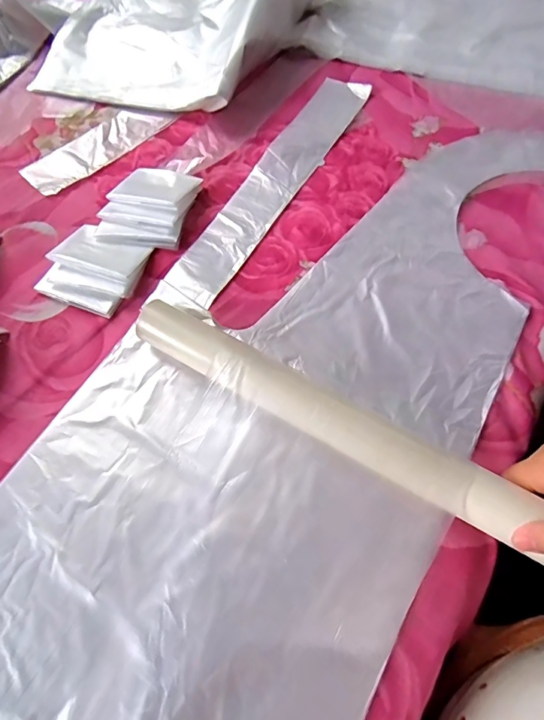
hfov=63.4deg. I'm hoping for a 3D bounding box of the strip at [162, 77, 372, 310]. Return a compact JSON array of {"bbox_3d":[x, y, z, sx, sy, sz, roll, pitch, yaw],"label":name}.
[{"bbox_3d":[0.004,-0.202,0.487,0.059,0.008,0.358,28,69,15],"label":"strip"}]

